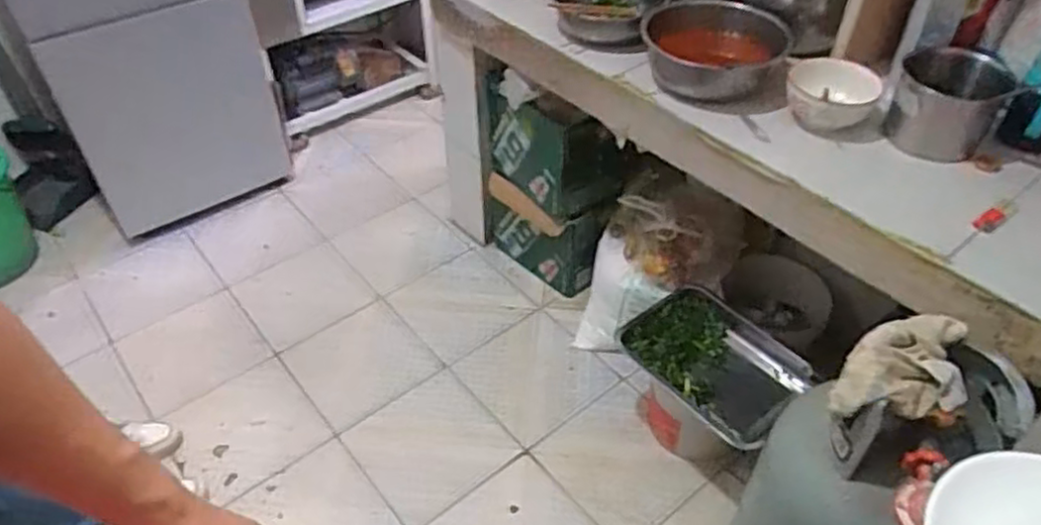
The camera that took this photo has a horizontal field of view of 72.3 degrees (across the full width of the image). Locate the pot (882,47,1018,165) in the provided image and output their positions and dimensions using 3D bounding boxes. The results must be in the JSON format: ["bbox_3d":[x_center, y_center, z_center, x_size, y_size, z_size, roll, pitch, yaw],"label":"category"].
[{"bbox_3d":[0.621,-0.231,1.042,0.138,0.124,0.148,0,44,0],"label":"pot"}]

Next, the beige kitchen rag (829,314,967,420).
[{"bbox_3d":[0.460,0.128,0.860,0.193,0.049,0.117,-10,45,-10],"label":"beige kitchen rag"}]

